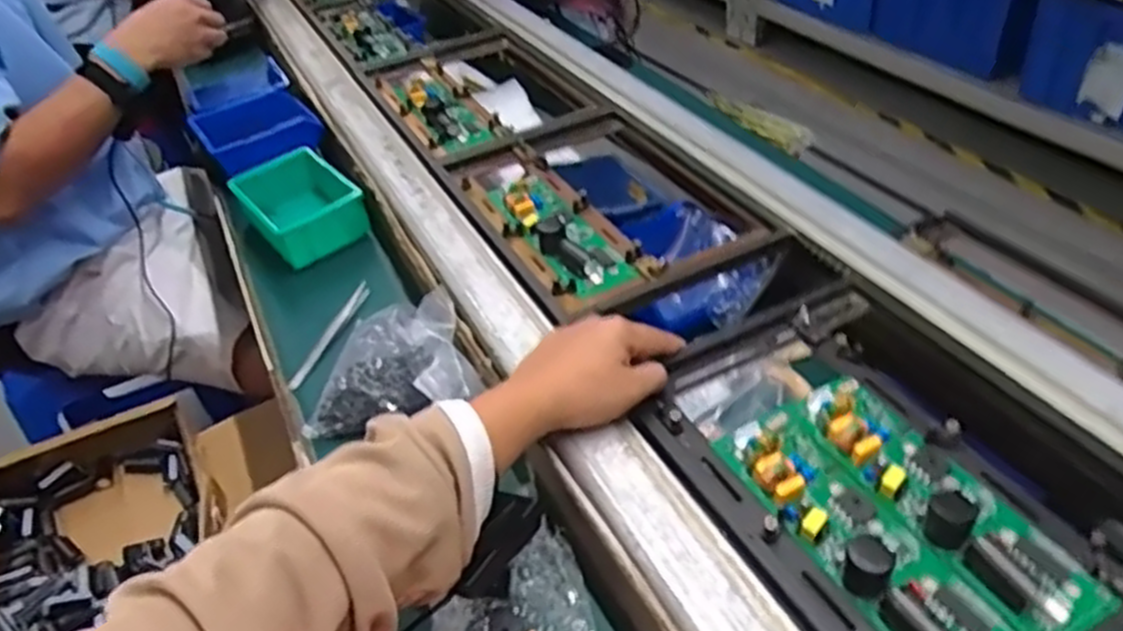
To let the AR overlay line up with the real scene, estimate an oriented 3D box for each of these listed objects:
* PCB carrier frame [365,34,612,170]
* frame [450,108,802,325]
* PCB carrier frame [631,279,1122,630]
[{"bbox_3d":[-0.076,-0.265,0.939,0.258,0.039,0.329,-16,39,-24],"label":"PCB carrier frame"},{"bbox_3d":[0.036,-0.120,0.733,0.227,0.030,0.306,-21,41,-15],"label":"frame"},{"bbox_3d":[0.199,0.088,0.471,0.222,0.033,0.296,-22,42,-16],"label":"PCB carrier frame"}]

